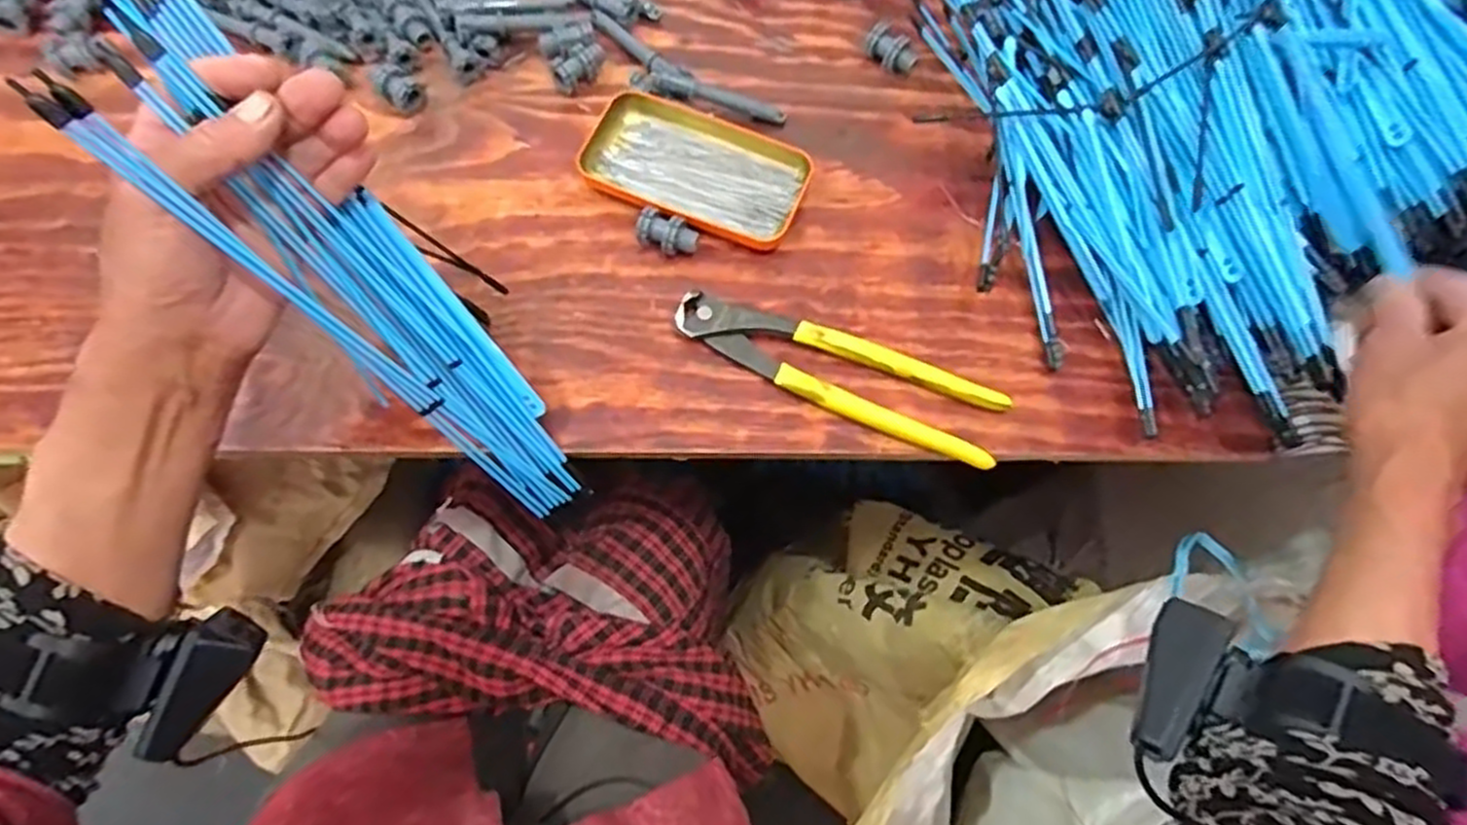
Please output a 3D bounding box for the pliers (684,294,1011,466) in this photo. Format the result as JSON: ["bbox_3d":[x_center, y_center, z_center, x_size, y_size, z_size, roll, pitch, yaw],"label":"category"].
[{"bbox_3d":[0.063,-0.026,0.457,0.197,0.016,0.051,22,71,6],"label":"pliers"}]

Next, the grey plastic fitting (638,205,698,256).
[{"bbox_3d":[-0.041,-0.113,0.485,0.038,0.023,0.020,13,70,3],"label":"grey plastic fitting"}]

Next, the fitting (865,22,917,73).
[{"bbox_3d":[0.113,-0.257,0.540,0.037,0.023,0.022,31,72,10],"label":"fitting"}]

